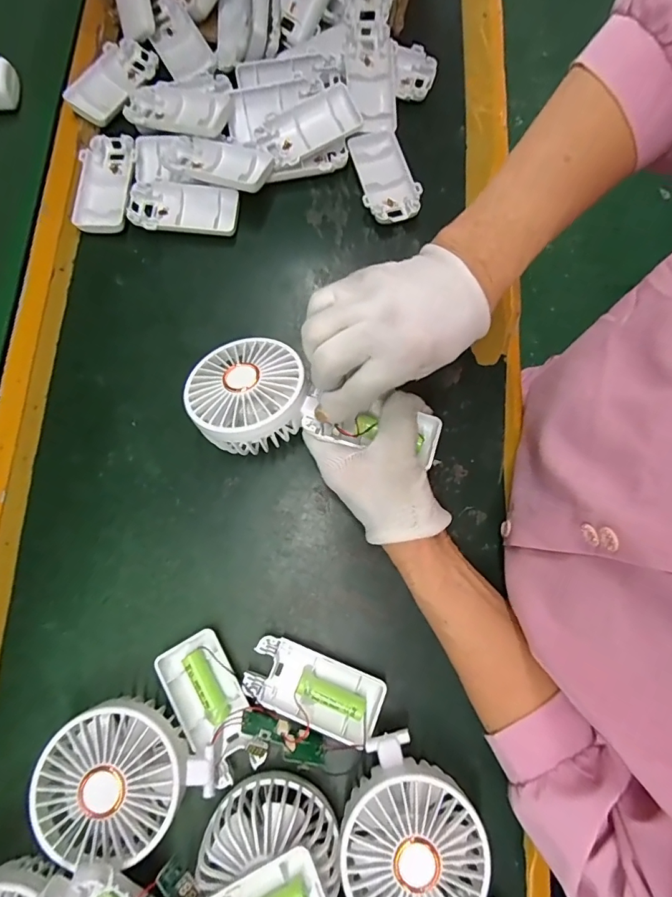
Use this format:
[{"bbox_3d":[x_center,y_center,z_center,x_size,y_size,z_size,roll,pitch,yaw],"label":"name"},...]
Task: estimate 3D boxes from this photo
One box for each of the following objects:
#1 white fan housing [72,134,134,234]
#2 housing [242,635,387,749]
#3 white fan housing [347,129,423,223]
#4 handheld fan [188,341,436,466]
[{"bbox_3d":[-0.208,-0.238,0.407,0.048,0.012,0.095,2,78,-1],"label":"white fan housing"},{"bbox_3d":[-0.016,0.168,0.316,0.093,0.019,0.044,22,78,3],"label":"housing"},{"bbox_3d":[0.044,-0.248,0.412,0.050,0.015,0.095,-18,79,-5],"label":"white fan housing"},{"bbox_3d":[-0.018,-0.027,0.324,0.180,0.043,0.086,14,63,14],"label":"handheld fan"}]

